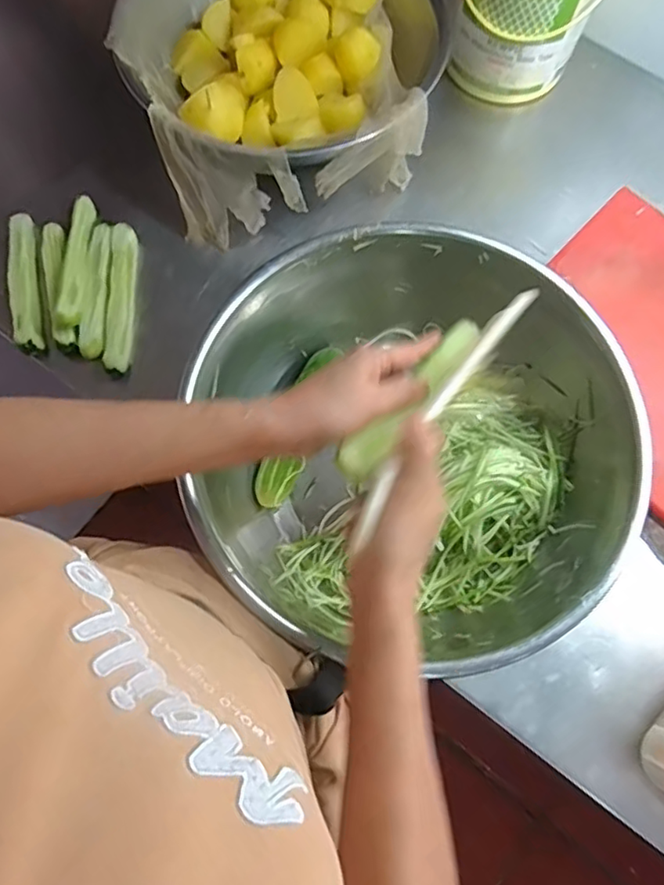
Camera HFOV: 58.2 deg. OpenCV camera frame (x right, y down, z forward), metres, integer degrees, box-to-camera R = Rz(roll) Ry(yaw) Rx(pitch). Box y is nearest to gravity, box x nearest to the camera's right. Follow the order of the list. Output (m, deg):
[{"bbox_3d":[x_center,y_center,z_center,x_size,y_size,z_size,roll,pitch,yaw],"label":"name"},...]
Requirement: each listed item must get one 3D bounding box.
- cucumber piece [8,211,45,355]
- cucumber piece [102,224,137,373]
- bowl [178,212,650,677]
[{"bbox_3d":[-0.346,-0.182,0.679,0.028,0.034,0.169,-9,73,-4],"label":"cucumber piece"},{"bbox_3d":[-0.238,-0.164,0.670,0.027,0.022,0.173,-1,73,-2],"label":"cucumber piece"},{"bbox_3d":[0.070,-0.001,0.567,0.368,0.152,0.362,0,73,-1],"label":"bowl"}]

